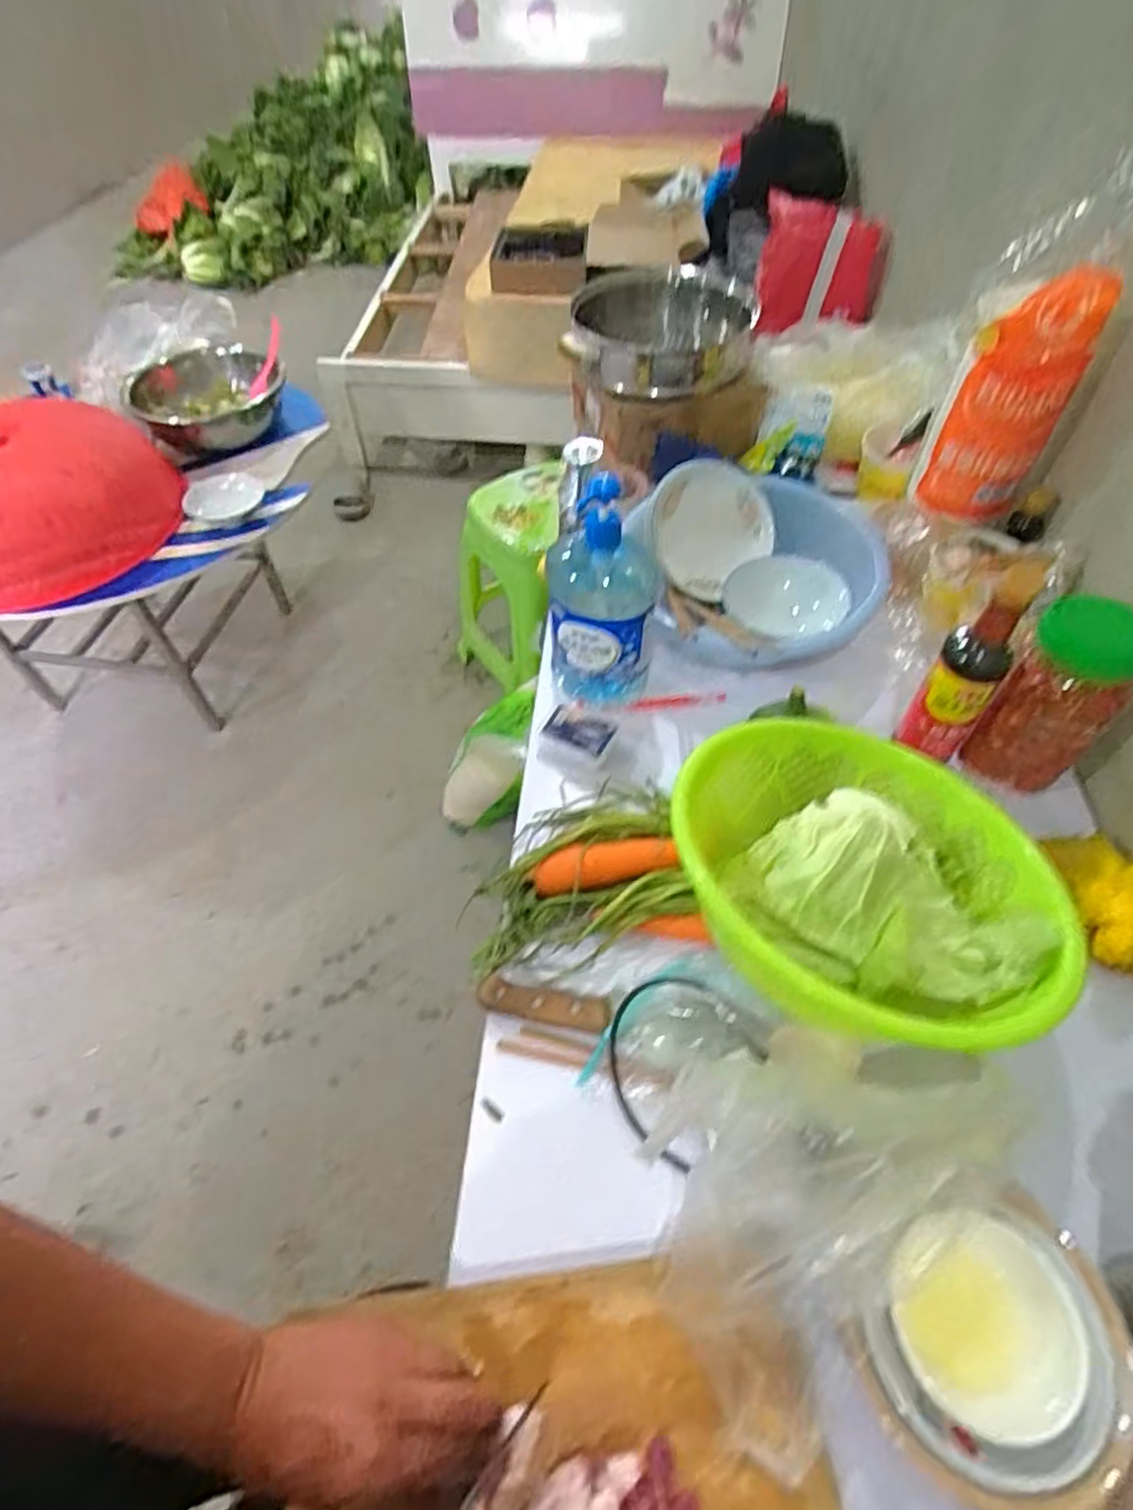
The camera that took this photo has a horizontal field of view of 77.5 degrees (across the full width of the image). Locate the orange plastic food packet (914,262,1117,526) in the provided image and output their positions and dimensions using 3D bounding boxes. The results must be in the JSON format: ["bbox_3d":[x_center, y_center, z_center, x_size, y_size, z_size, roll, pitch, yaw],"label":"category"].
[{"bbox_3d":[0.478,-0.380,0.777,0.123,0.267,0.071,27,59,20],"label":"orange plastic food packet"}]

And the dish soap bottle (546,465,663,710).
[{"bbox_3d":[0.038,-0.164,0.770,0.115,0.255,0.097,3,53,3],"label":"dish soap bottle"}]

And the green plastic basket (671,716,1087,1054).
[{"bbox_3d":[0.231,0.101,0.593,0.306,0.136,0.301,7,48,-8],"label":"green plastic basket"}]

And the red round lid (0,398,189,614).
[{"bbox_3d":[-1.052,-0.462,1.354,0.539,0.107,0.431,-16,84,-5],"label":"red round lid"}]

